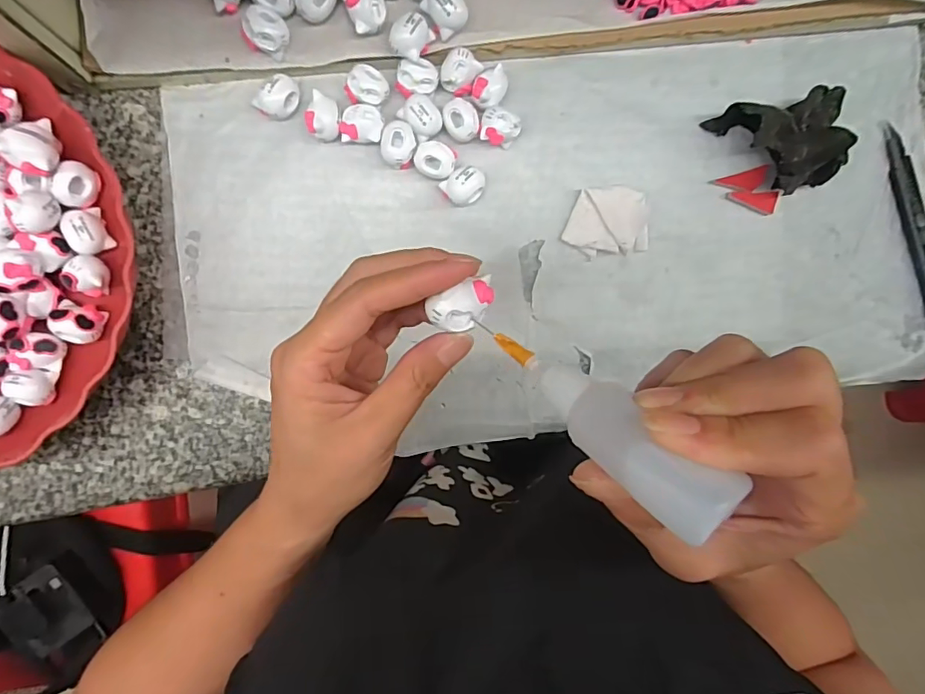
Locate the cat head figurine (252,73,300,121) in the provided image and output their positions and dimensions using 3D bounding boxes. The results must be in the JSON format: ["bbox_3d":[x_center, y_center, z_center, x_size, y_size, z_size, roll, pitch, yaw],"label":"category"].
[{"bbox_3d":[-0.109,-0.149,0.309,0.027,0.019,0.018,-45,96,-2],"label":"cat head figurine"}]

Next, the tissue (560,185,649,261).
[{"bbox_3d":[0.095,-0.082,0.339,0.055,0.007,0.044,-9,94,-6],"label":"tissue"}]

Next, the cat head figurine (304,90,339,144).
[{"bbox_3d":[-0.083,-0.137,0.312,0.018,0.020,0.027,6,92,-7],"label":"cat head figurine"}]

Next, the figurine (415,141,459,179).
[{"bbox_3d":[-0.017,-0.116,0.321,0.024,0.017,0.022,0,93,-6],"label":"figurine"}]

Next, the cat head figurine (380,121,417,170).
[{"bbox_3d":[-0.040,-0.123,0.317,0.020,0.019,0.024,7,92,-7],"label":"cat head figurine"}]

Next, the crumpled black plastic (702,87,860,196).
[{"bbox_3d":[0.214,-0.132,0.336,0.088,0.033,0.058,-12,94,-6],"label":"crumpled black plastic"}]

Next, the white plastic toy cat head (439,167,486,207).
[{"bbox_3d":[0.001,-0.100,0.323,0.026,0.018,0.021,-40,96,-3],"label":"white plastic toy cat head"}]

